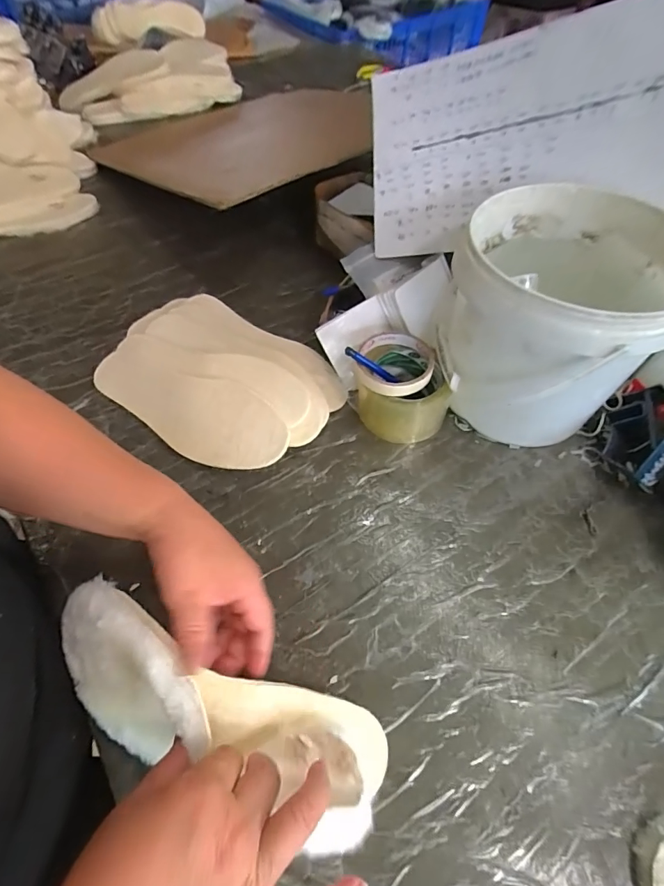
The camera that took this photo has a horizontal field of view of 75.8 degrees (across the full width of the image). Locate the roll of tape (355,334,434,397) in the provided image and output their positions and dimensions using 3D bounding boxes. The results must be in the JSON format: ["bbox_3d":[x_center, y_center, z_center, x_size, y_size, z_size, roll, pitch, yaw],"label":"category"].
[{"bbox_3d":[0.069,-0.087,0.470,0.080,0.020,0.081,-1,56,1],"label":"roll of tape"}]

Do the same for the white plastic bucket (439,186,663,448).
[{"bbox_3d":[0.222,-0.124,0.459,0.209,0.198,0.210,0,55,0],"label":"white plastic bucket"}]

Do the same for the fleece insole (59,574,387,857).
[{"bbox_3d":[-0.091,0.189,0.306,0.264,0.076,0.084,20,57,7],"label":"fleece insole"}]

